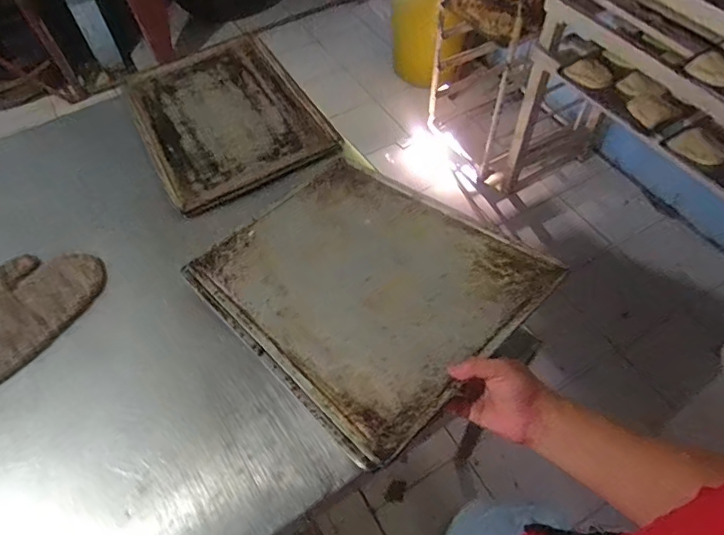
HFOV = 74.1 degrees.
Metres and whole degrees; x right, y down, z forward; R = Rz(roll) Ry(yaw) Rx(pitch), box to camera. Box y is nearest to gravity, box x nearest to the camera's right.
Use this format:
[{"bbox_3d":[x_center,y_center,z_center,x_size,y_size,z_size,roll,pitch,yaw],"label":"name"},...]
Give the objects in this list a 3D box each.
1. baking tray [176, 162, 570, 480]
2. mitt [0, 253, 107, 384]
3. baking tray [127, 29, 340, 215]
[{"bbox_3d":[-0.010,0.007,0.671,0.337,0.013,0.437,-40,50,-19],"label":"baking tray"},{"bbox_3d":[-0.563,0.076,0.754,0.181,0.021,0.293,30,62,22],"label":"mitt"},{"bbox_3d":[-0.290,-0.328,1.007,0.332,0.028,0.489,-26,57,-13],"label":"baking tray"}]

